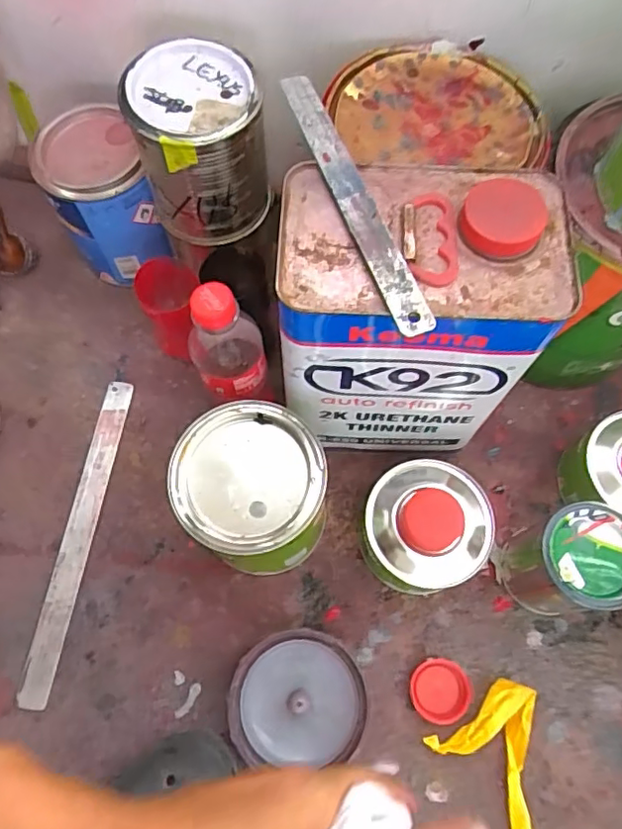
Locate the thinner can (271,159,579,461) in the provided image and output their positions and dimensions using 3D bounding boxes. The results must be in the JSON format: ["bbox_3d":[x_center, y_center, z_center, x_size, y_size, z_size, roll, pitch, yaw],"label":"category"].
[{"bbox_3d":[0.064,-0.064,0.420,0.184,0.212,0.114,4,68,2],"label":"thinner can"}]

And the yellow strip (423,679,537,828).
[{"bbox_3d":[0.157,0.273,0.441,0.086,0.021,0.114,-35,72,-13],"label":"yellow strip"}]

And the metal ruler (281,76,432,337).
[{"bbox_3d":[0.023,-0.131,0.342,0.019,0.006,0.194,-19,68,-7],"label":"metal ruler"}]

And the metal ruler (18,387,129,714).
[{"bbox_3d":[-0.204,0.102,0.514,0.026,0.004,0.280,8,68,0],"label":"metal ruler"}]

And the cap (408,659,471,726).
[{"bbox_3d":[0.104,0.222,0.468,0.045,0.014,0.046,4,68,1],"label":"cap"}]

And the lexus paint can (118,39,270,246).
[{"bbox_3d":[-0.086,-0.211,0.456,0.090,0.107,0.098,0,68,0],"label":"lexus paint can"}]

